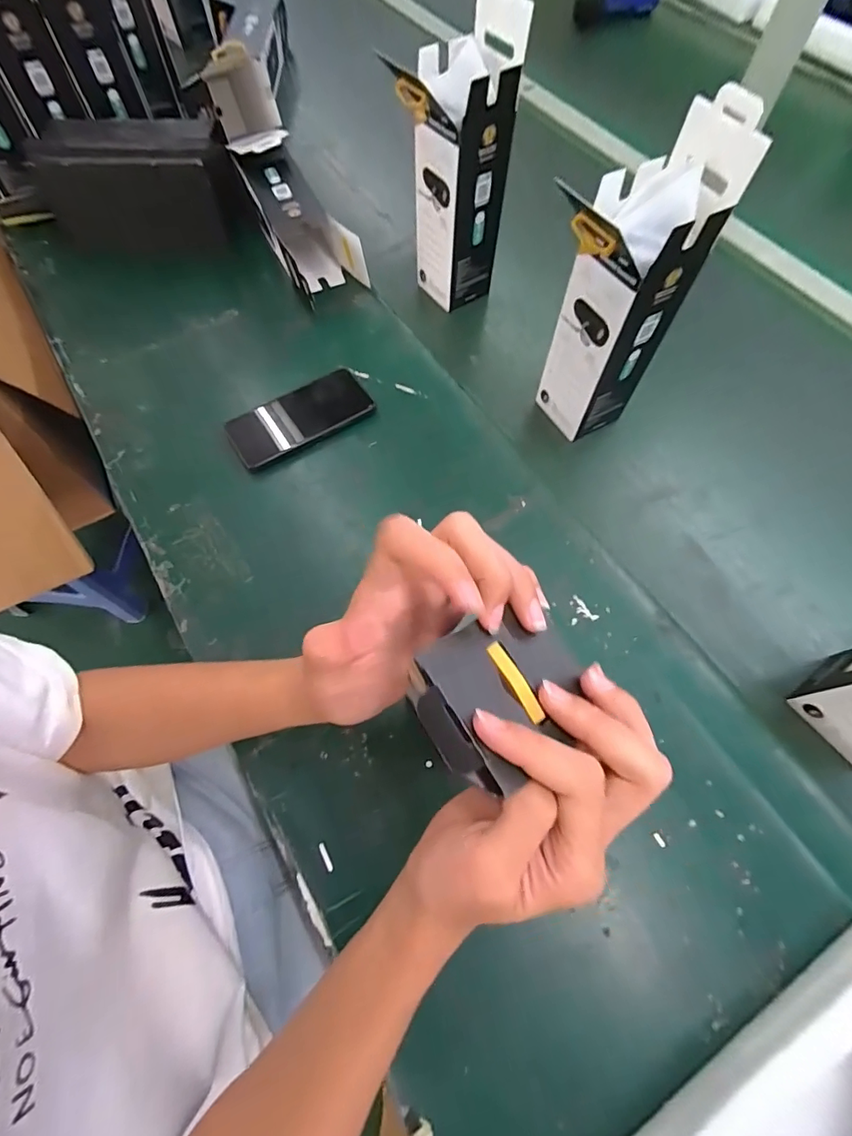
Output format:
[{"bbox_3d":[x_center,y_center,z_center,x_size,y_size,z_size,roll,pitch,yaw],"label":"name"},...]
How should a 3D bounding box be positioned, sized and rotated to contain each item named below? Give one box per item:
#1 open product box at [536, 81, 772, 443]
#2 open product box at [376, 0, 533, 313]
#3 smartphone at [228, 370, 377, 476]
[{"bbox_3d":[0.178,-0.244,0.455,0.109,0.255,0.083,-23,67,-11],"label":"open product box"},{"bbox_3d":[0.028,-0.445,0.540,0.123,0.258,0.083,-30,69,-13],"label":"open product box"},{"bbox_3d":[-0.146,-0.174,0.547,0.158,0.014,0.076,-29,69,-11],"label":"smartphone"}]

